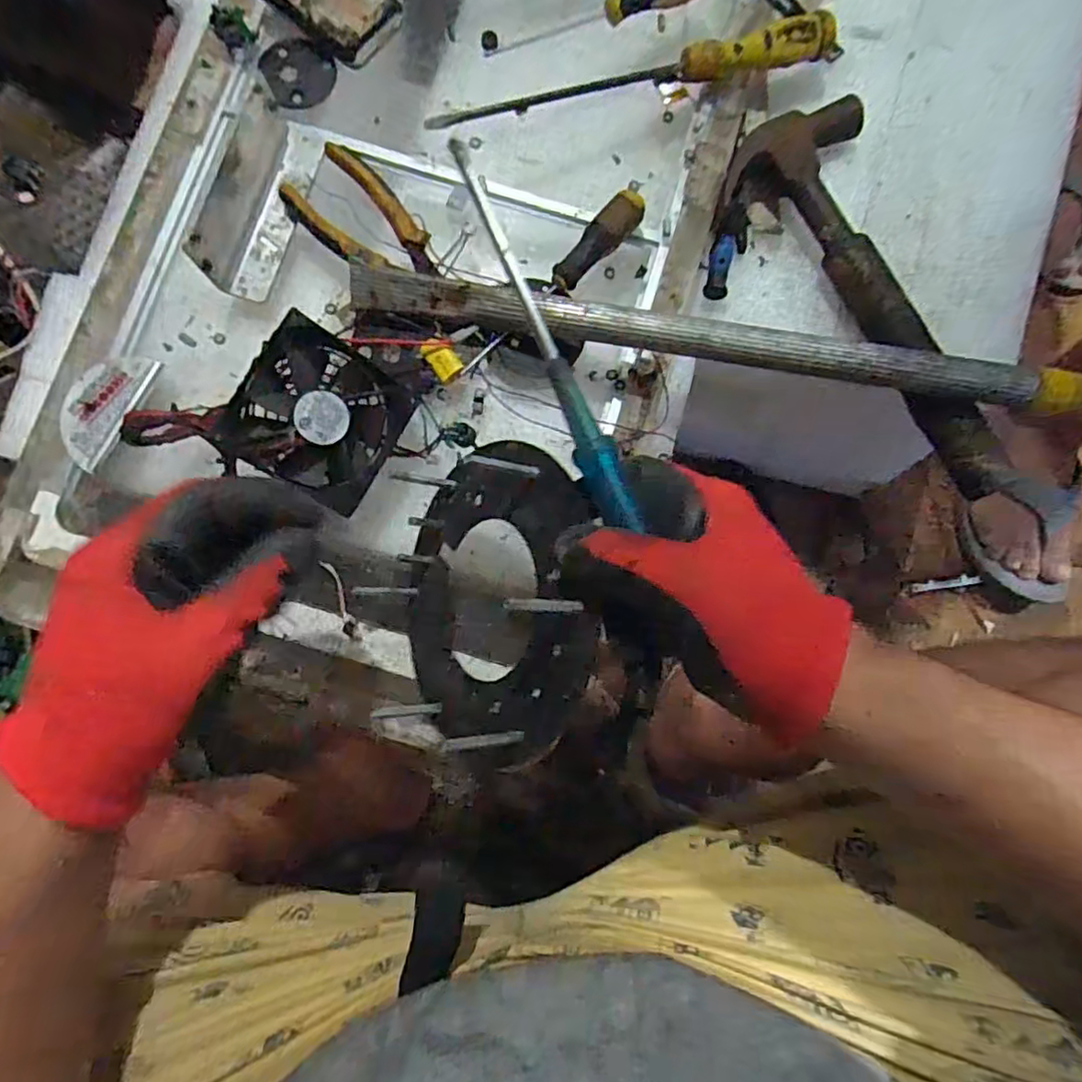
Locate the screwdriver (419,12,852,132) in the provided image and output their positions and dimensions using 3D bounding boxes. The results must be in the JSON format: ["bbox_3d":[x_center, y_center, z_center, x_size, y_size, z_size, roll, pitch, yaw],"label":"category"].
[{"bbox_3d":[0.070,-0.341,0.455,0.305,0.033,0.023,-10,84,-2],"label":"screwdriver"}]

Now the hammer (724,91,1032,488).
[{"bbox_3d":[0.225,-0.164,0.431,0.114,0.039,0.300,-21,84,-3],"label":"hammer"}]

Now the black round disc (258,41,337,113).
[{"bbox_3d":[-0.181,-0.346,0.460,0.049,0.011,0.059,-39,85,-5],"label":"black round disc"}]

